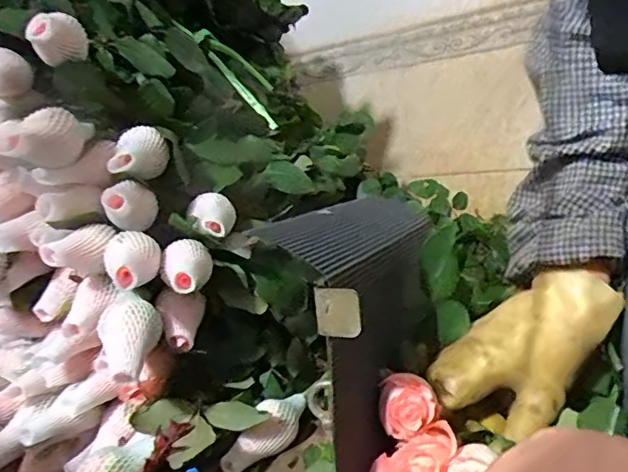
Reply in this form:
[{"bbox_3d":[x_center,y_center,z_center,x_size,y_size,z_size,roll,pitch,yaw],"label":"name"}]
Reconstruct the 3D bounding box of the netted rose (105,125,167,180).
[{"bbox_3d":[-0.120,-0.057,0.389,0.035,0.034,0.045,-8,9,-10],"label":"netted rose"}]

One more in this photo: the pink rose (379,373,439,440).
[{"bbox_3d":[0.058,0.105,0.352,0.032,0.029,0.037,-5,9,4],"label":"pink rose"}]

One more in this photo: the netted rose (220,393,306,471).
[{"bbox_3d":[-0.036,0.144,0.419,0.076,0.031,0.024,-37,25,-30],"label":"netted rose"}]

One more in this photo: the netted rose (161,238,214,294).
[{"bbox_3d":[-0.084,0.019,0.377,0.032,0.027,0.045,-8,9,-10],"label":"netted rose"}]

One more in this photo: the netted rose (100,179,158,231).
[{"bbox_3d":[-0.126,-0.014,0.385,0.040,0.042,0.046,-8,9,-15],"label":"netted rose"}]

